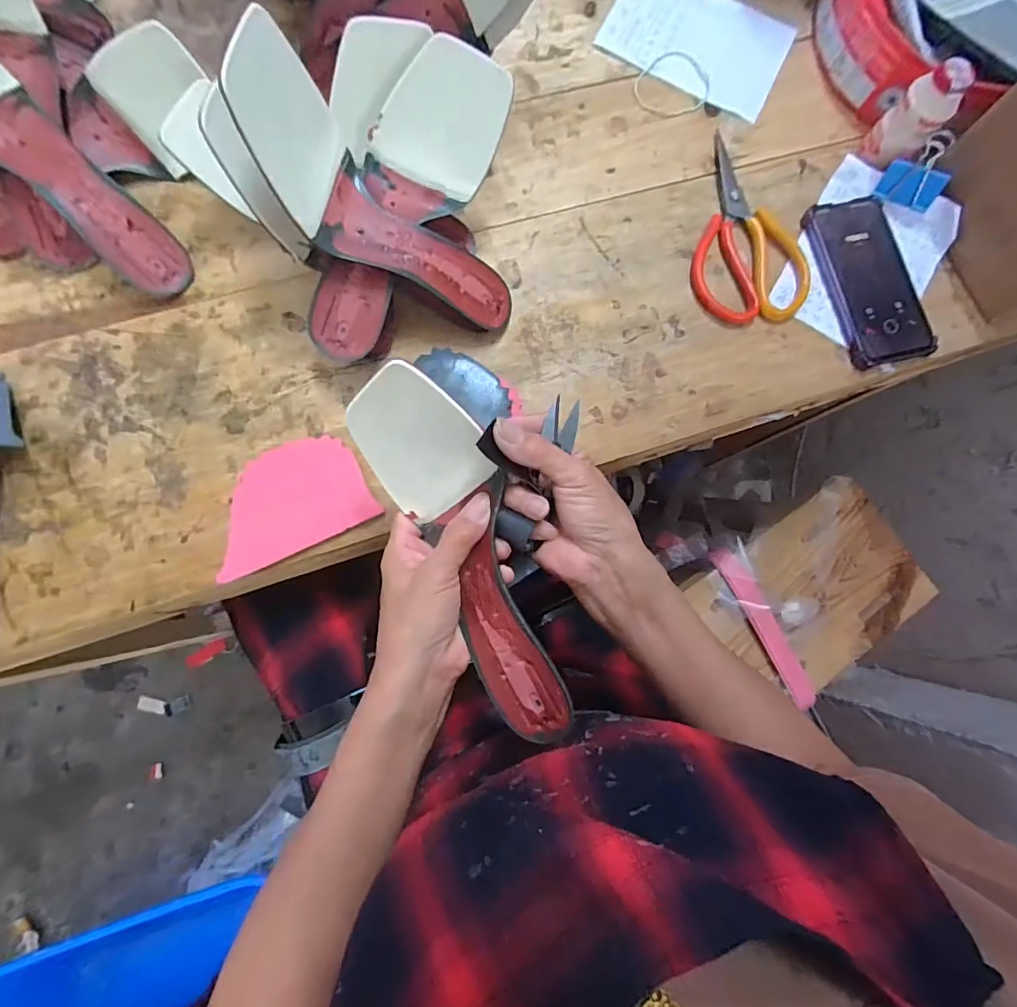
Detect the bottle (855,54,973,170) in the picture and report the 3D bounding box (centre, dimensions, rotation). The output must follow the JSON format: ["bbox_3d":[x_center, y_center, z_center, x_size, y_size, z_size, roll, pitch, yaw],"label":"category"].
[{"bbox_3d":[0.378,-0.358,0.454,0.047,0.078,0.043,40,81,3],"label":"bottle"}]

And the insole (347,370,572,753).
[{"bbox_3d":[-0.027,0.034,0.308,0.070,0.069,0.231,-20,87,-7],"label":"insole"}]

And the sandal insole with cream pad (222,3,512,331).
[{"bbox_3d":[-0.090,-0.212,0.362,0.235,0.050,0.103,29,78,-36],"label":"sandal insole with cream pad"}]

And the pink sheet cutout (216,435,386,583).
[{"bbox_3d":[-0.177,-0.003,0.390,0.121,0.004,0.084,-25,81,-3],"label":"pink sheet cutout"}]

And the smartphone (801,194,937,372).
[{"bbox_3d":[0.343,-0.213,0.455,0.085,0.012,0.164,-14,82,-6],"label":"smartphone"}]

